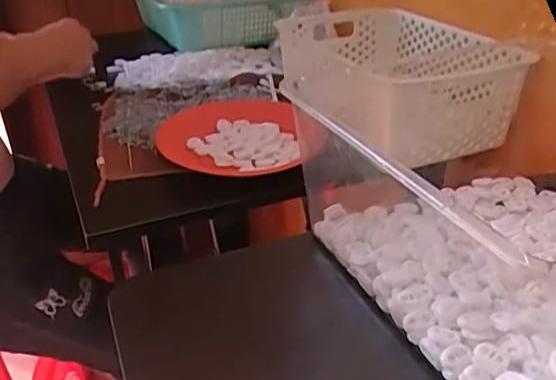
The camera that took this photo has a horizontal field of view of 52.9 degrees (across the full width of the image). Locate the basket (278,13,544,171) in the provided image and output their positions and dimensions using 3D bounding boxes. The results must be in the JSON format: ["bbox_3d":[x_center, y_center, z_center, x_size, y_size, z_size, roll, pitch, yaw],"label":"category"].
[{"bbox_3d":[0.150,-0.162,0.774,0.223,0.095,0.369,-7,30,-10],"label":"basket"}]

